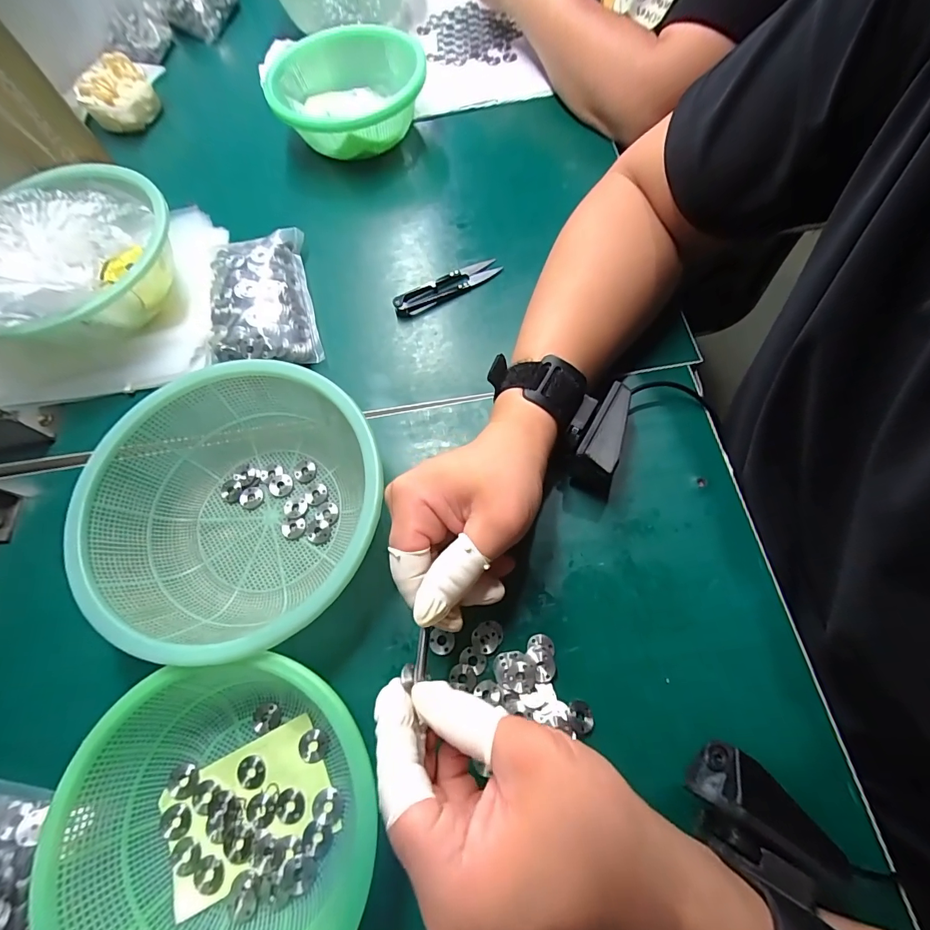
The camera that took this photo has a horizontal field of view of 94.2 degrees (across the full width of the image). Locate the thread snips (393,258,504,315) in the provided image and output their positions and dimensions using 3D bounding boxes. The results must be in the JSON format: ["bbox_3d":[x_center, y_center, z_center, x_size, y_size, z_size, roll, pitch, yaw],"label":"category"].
[{"bbox_3d":[-0.016,-0.163,0.392,0.101,0.010,0.022,-29,68,-7],"label":"thread snips"}]

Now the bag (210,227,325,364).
[{"bbox_3d":[-0.181,-0.148,0.381,0.084,0.031,0.139,-17,67,-2],"label":"bag"}]

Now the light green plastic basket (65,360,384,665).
[{"bbox_3d":[-0.146,0.028,0.283,0.179,0.060,0.175,-2,68,4],"label":"light green plastic basket"}]

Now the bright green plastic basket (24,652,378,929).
[{"bbox_3d":[-0.128,0.190,0.226,0.153,0.057,0.151,-2,68,4],"label":"bright green plastic basket"}]

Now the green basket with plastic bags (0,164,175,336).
[{"bbox_3d":[-0.336,-0.181,0.376,0.164,0.095,0.180,-25,68,-6],"label":"green basket with plastic bags"}]

